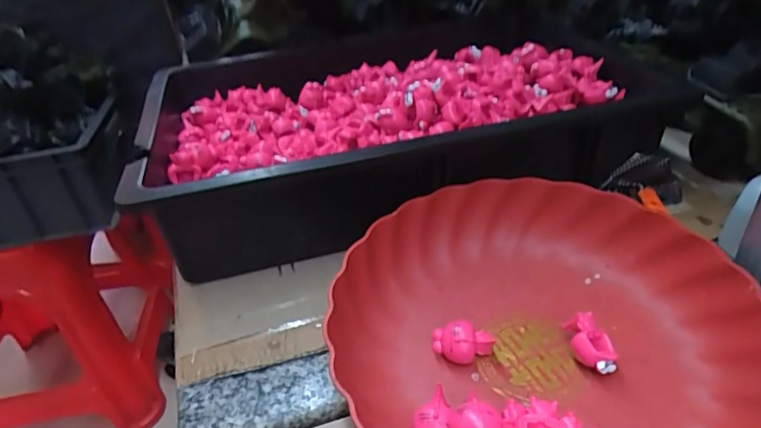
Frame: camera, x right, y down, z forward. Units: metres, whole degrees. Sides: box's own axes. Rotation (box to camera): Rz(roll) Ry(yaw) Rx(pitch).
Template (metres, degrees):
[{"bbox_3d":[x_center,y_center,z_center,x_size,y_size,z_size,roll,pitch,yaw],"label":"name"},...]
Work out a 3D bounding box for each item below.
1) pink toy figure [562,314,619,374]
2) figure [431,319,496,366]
[{"bbox_3d":[0.130,0.079,0.320,0.023,0.026,0.034,-9,34,-4],"label":"pink toy figure"},{"bbox_3d":[0.051,0.082,0.328,0.036,0.026,0.016,-1,34,8],"label":"figure"}]

